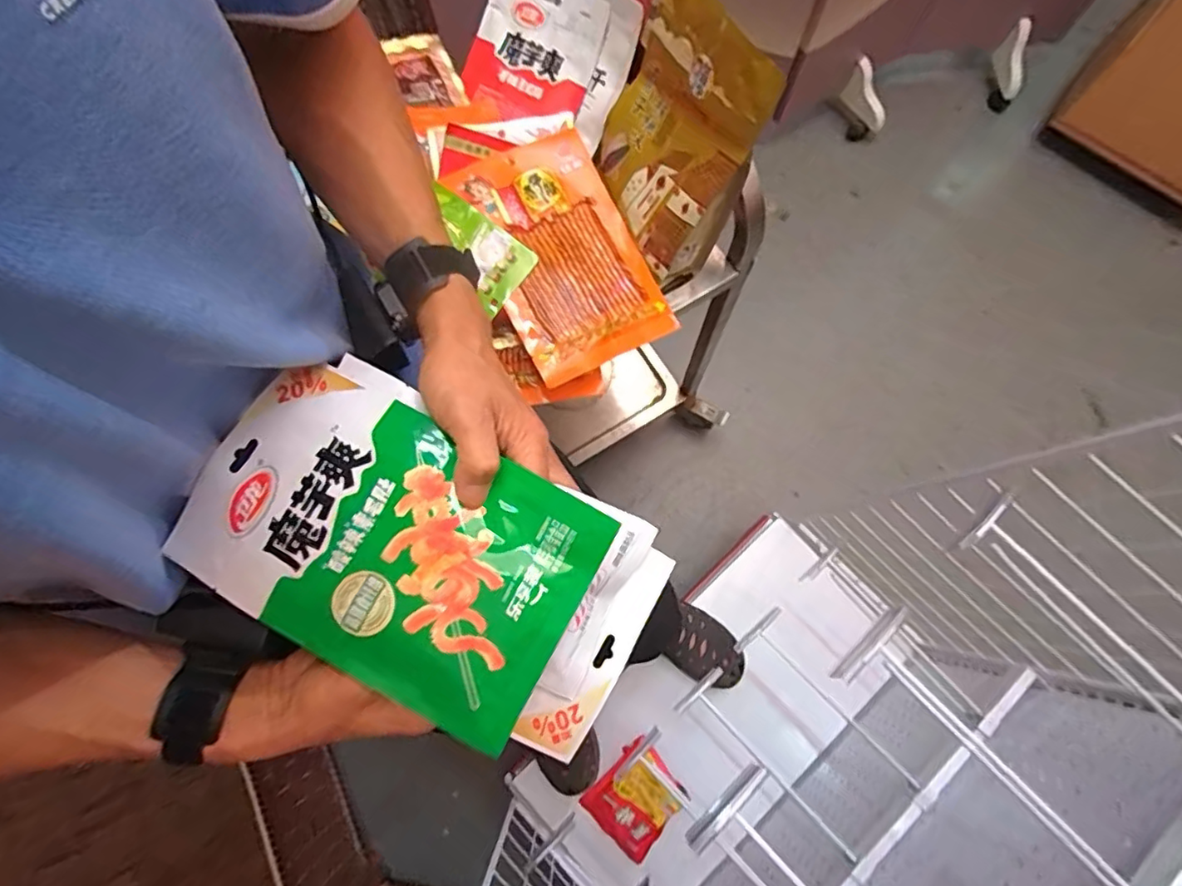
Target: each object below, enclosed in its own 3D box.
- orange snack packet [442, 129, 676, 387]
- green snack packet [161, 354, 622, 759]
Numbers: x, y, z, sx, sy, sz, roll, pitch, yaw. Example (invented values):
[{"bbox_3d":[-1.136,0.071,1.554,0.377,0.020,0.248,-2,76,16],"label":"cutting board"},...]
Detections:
[{"bbox_3d":[-0.035,-0.214,0.660,0.171,0.018,0.269,-28,85,-13],"label":"orange snack packet"},{"bbox_3d":[-0.122,0.054,0.354,0.237,0.016,0.154,28,78,7],"label":"green snack packet"}]

